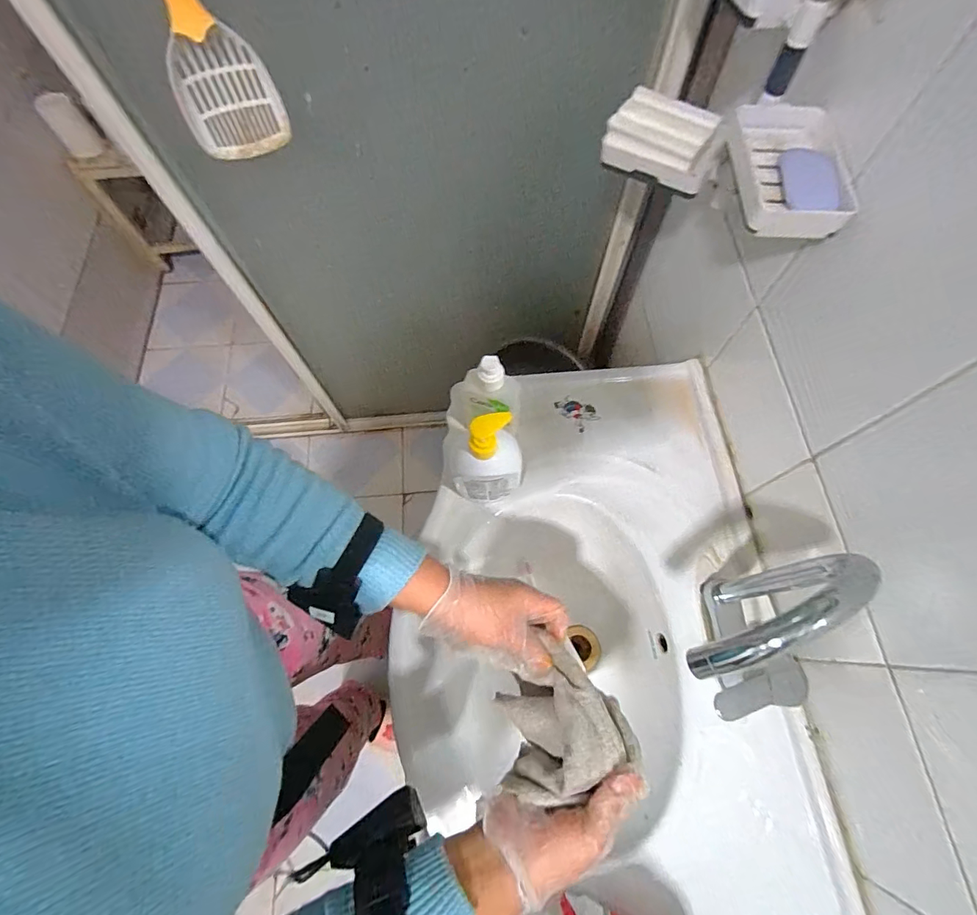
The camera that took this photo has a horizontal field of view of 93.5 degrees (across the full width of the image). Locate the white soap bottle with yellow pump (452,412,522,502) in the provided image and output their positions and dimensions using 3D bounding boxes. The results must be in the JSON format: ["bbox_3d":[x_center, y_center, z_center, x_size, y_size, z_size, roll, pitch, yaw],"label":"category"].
[{"bbox_3d":[-0.004,0.007,0.556,0.088,0.186,0.053,-5,69,-1],"label":"white soap bottle with yellow pump"}]

